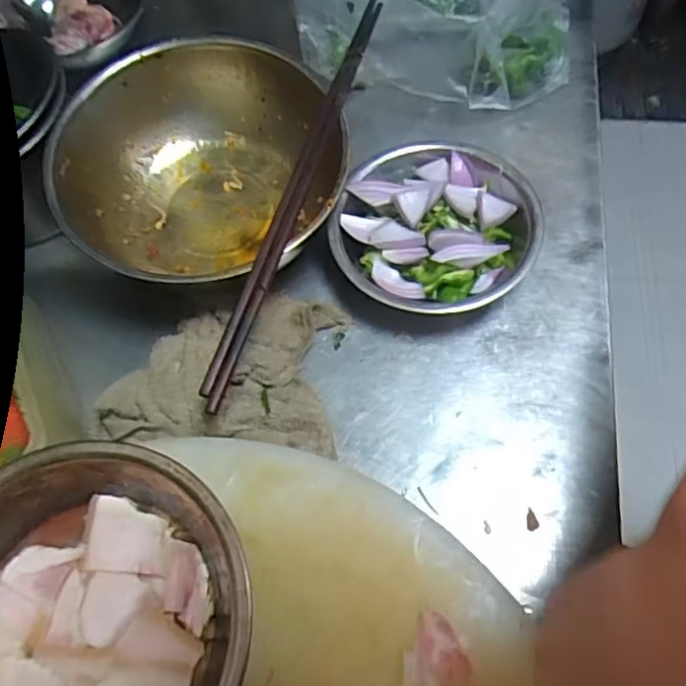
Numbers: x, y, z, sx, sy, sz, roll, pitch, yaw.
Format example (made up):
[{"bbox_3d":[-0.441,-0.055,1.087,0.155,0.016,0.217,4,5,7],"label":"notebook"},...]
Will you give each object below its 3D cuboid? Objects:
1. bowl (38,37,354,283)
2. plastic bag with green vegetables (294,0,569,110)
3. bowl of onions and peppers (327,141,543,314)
[{"bbox_3d":[-0.125,-0.146,0.546,0.209,0.096,0.238,25,68,17],"label":"bowl"},{"bbox_3d":[0.112,-0.335,0.622,0.306,0.125,0.253,10,65,10],"label":"plastic bag with green vegetables"},{"bbox_3d":[0.076,-0.092,0.530,0.161,0.054,0.169,-2,63,4],"label":"bowl of onions and peppers"}]

